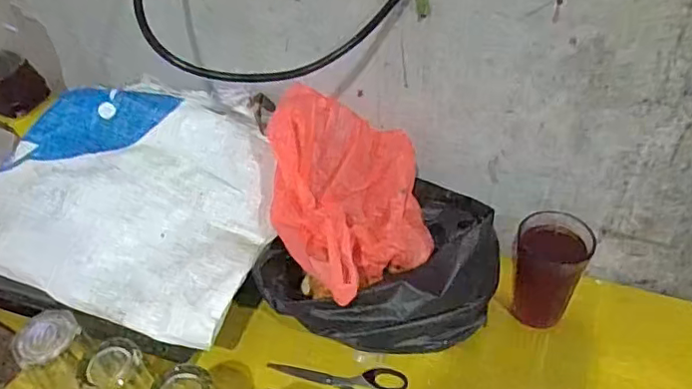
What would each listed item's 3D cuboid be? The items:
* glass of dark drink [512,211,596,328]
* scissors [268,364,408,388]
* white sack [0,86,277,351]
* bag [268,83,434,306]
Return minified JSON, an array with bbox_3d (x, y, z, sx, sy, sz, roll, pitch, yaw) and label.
[{"bbox_3d":[0.219,0.096,0.642,0.073,0.130,0.084,16,48,21],"label":"glass of dark drink"},{"bbox_3d":[-0.012,0.203,0.631,0.152,0.005,0.058,10,45,15],"label":"scissors"},{"bbox_3d":[-0.251,-0.005,0.669,0.345,0.088,0.260,15,47,20],"label":"white sack"},{"bbox_3d":[0.003,0.002,0.616,0.154,0.123,0.223,-9,44,-4],"label":"bag"}]

